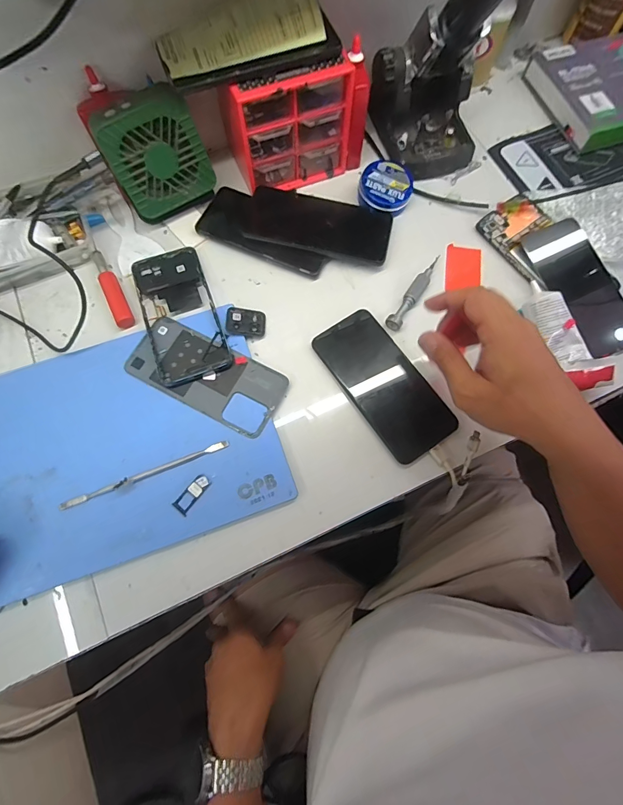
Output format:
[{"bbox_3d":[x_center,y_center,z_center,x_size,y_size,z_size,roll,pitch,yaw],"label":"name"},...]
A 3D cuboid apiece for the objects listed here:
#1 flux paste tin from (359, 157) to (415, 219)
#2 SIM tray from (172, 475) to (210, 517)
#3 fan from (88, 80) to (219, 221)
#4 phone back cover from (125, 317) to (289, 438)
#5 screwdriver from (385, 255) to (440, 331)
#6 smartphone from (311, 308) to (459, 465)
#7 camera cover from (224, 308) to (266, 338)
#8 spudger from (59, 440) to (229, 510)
[{"bbox_3d":[0.091,-0.261,0.456,0.062,0.022,0.072,21,74,6],"label":"flux paste tin"},{"bbox_3d":[-0.112,0.085,0.353,0.016,0.004,0.038,35,76,9],"label":"SIM tray"},{"bbox_3d":[-0.166,-0.263,0.412,0.096,0.115,0.045,-28,58,-8],"label":"fan"},{"bbox_3d":[-0.110,-0.029,0.393,0.161,0.010,0.075,27,75,7],"label":"phone back cover"},{"bbox_3d":[0.113,-0.123,0.420,0.017,0.013,0.101,31,76,8],"label":"screwdriver"},{"bbox_3d":[0.073,-0.021,0.393,0.076,0.009,0.162,-33,76,-9],"label":"smartphone"},{"bbox_3d":[-0.072,-0.087,0.415,0.043,0.004,0.034,3,71,-13],"label":"camera cover"},{"bbox_3d":[-0.156,0.067,0.356,0.160,0.007,0.007,-21,75,-6],"label":"spudger"}]

